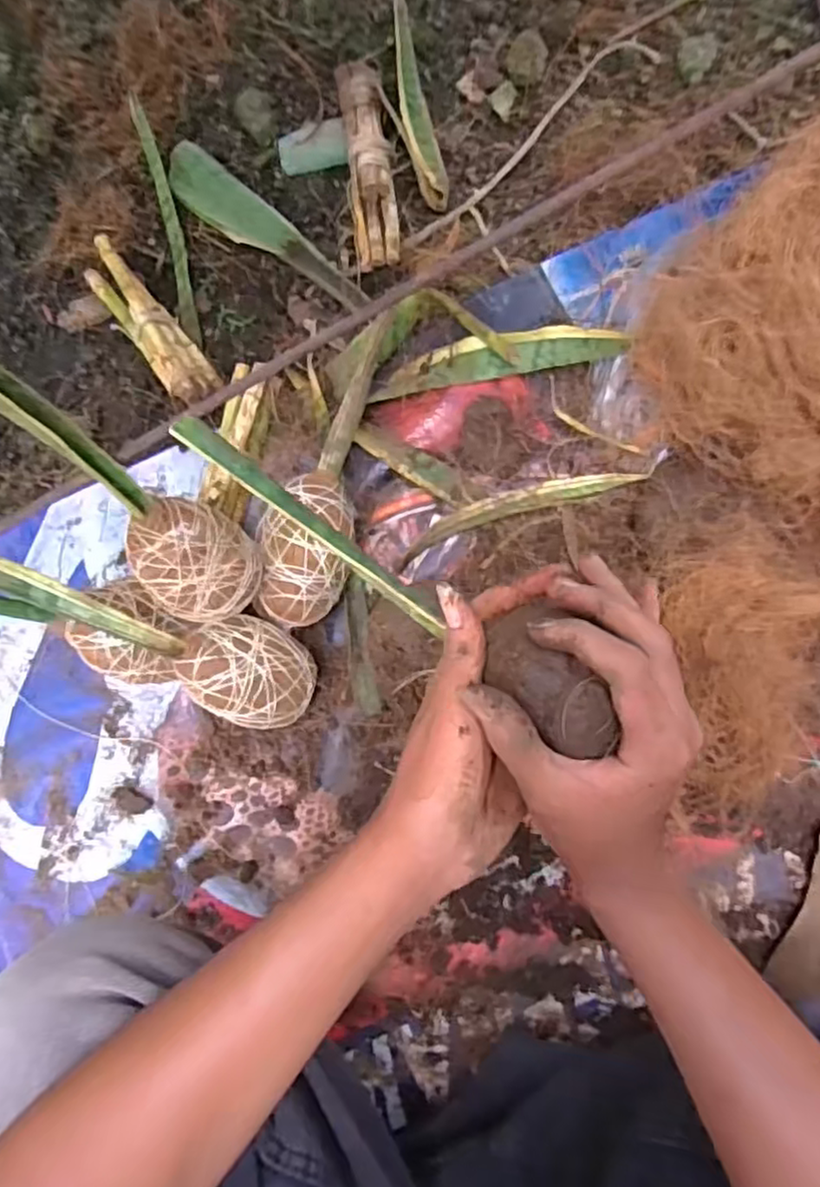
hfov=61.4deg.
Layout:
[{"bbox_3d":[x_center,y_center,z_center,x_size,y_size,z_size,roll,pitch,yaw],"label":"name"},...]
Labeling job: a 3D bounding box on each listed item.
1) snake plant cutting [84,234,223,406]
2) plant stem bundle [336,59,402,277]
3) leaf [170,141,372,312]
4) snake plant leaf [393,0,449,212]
[{"bbox_3d":[-0.195,-0.199,0.520,0.036,0.034,0.146,-40,81,2],"label":"snake plant cutting"},{"bbox_3d":[-0.029,-0.310,0.500,0.031,0.023,0.142,-7,84,7],"label":"plant stem bundle"},{"bbox_3d":[-0.109,-0.272,0.518,0.203,0.017,0.039,41,91,9],"label":"leaf"},{"bbox_3d":[0.003,-0.364,0.514,0.023,0.018,0.166,-13,83,6],"label":"snake plant leaf"}]

